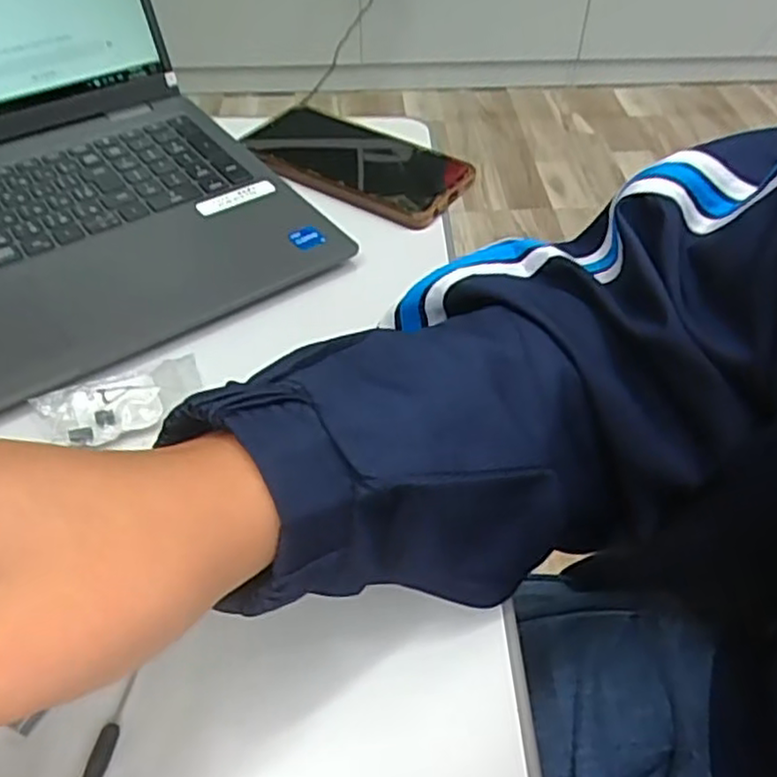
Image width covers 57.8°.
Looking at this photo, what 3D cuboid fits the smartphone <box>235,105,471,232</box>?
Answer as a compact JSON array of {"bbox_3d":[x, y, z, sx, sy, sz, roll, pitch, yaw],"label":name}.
[{"bbox_3d":[-0.023,-0.158,0.489,0.162,0.017,0.088,22,50,20],"label":"smartphone"}]

